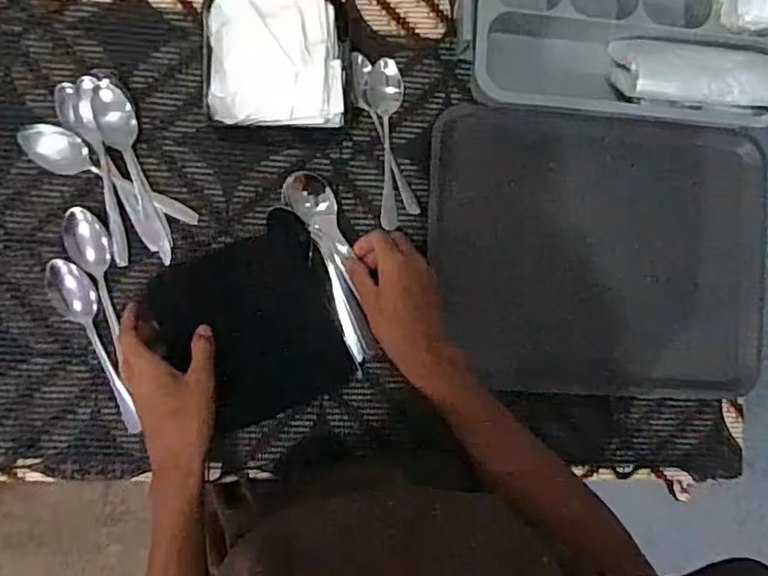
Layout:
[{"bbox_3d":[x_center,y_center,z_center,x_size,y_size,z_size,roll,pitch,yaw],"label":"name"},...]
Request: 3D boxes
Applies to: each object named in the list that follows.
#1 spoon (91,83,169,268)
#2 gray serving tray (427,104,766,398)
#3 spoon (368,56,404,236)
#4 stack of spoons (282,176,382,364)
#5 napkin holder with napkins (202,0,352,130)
[{"bbox_3d":[-0.233,-0.107,0.564,0.032,0.033,0.169,-19,91,-7],"label":"spoon"},{"bbox_3d":[0.220,-0.035,0.633,0.346,0.035,0.283,3,88,-7],"label":"gray serving tray"},{"bbox_3d":[0.001,-0.143,0.602,0.033,0.018,0.164,2,89,-7],"label":"spoon"},{"bbox_3d":[-0.048,-0.020,0.583,0.042,0.028,0.188,-19,101,-7],"label":"stack of spoons"},{"bbox_3d":[-0.095,-0.197,0.554,0.132,0.096,0.115,1,89,-7],"label":"napkin holder with napkins"}]

